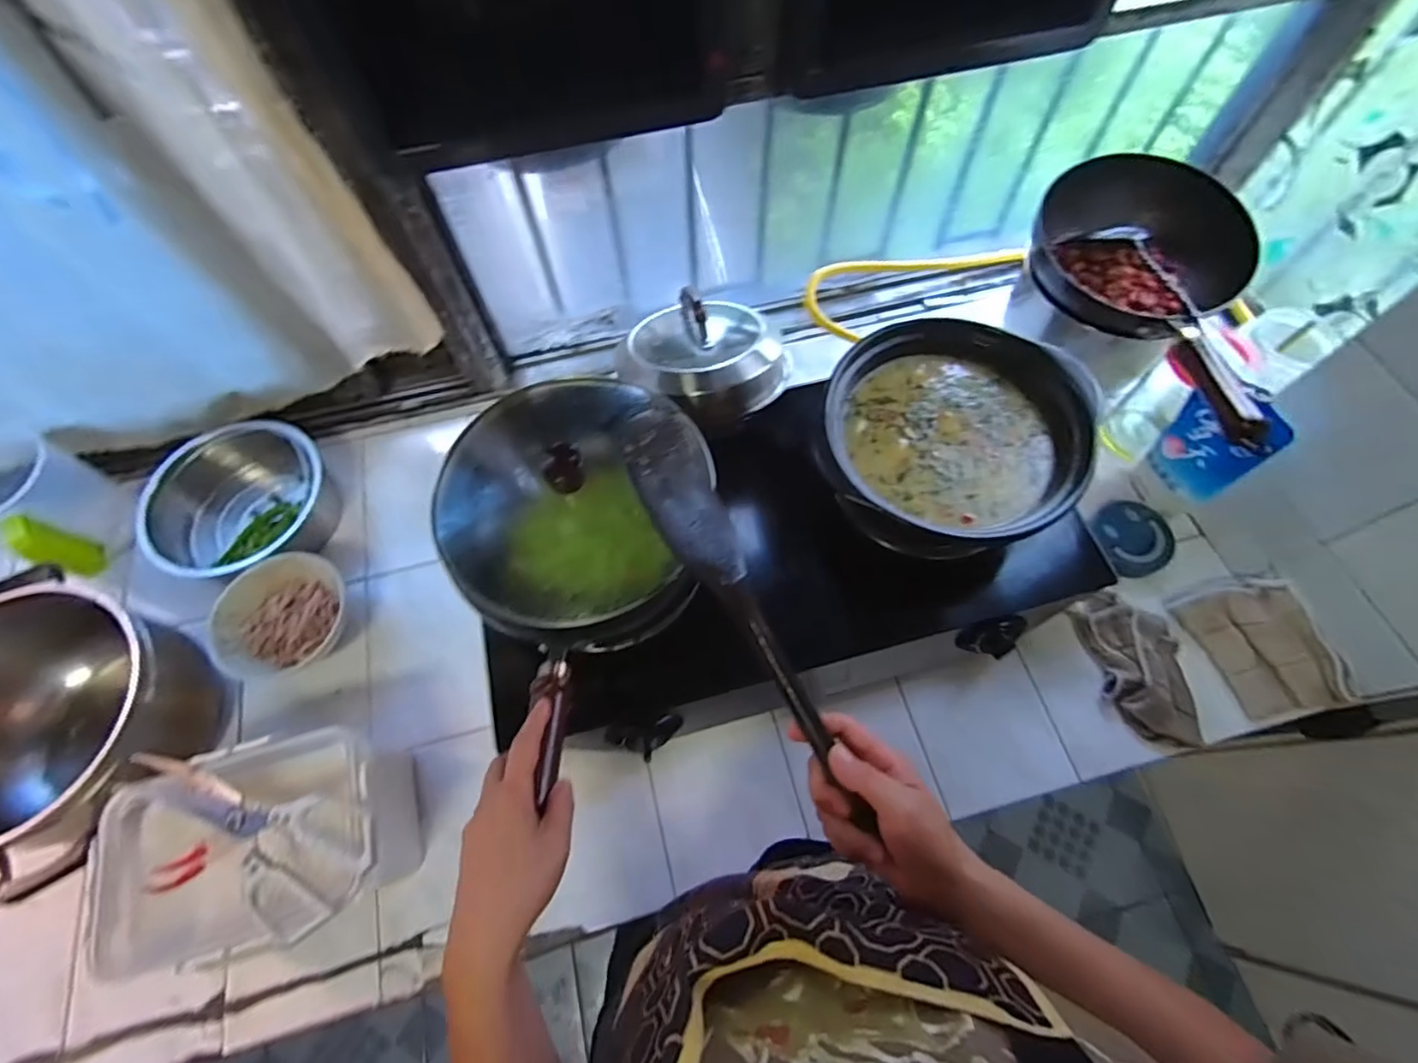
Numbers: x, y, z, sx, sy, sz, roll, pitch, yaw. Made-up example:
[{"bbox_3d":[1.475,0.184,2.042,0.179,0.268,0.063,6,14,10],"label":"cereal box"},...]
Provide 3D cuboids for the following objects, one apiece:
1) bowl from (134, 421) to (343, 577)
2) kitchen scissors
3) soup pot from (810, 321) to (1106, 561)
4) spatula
[{"bbox_3d":[-0.593,-0.032,0.777,0.202,0.090,0.194,0,65,1],"label":"bowl"},{"bbox_3d":[-0.406,0.254,0.524,0.228,0.023,0.089,29,69,13],"label":"kitchen scissors"},{"bbox_3d":[0.267,-0.100,0.690,0.269,0.121,0.273,0,65,1],"label":"soup pot"},{"bbox_3d":[0.025,0.053,0.420,0.056,0.031,0.301,-27,84,-11],"label":"spatula"}]

